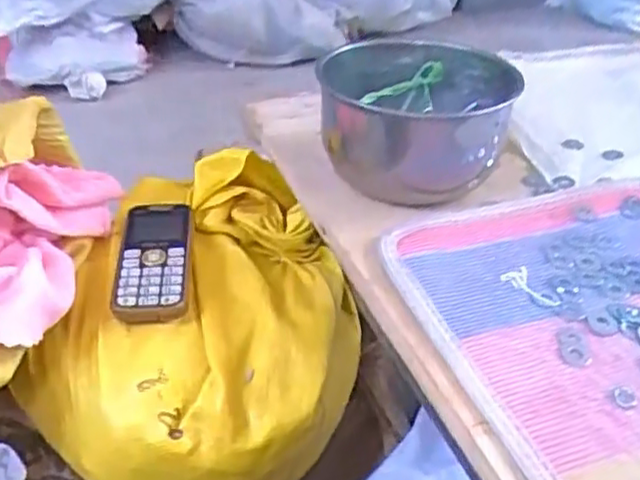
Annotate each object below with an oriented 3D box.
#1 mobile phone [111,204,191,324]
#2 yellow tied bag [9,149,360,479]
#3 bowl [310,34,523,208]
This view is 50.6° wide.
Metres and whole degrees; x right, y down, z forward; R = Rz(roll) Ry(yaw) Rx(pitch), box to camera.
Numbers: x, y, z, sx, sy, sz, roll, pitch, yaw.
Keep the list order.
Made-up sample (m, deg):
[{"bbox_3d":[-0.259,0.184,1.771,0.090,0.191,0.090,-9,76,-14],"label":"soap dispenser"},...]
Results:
[{"bbox_3d":[-0.135,0.016,0.549,0.056,0.012,0.118,-1,46,-9],"label":"mobile phone"},{"bbox_3d":[-0.090,0.072,0.568,0.238,0.160,0.271,20,40,22],"label":"yellow tied bag"},{"bbox_3d":[0.082,-0.115,0.605,0.147,0.078,0.184,-6,36,-11],"label":"bowl"}]

